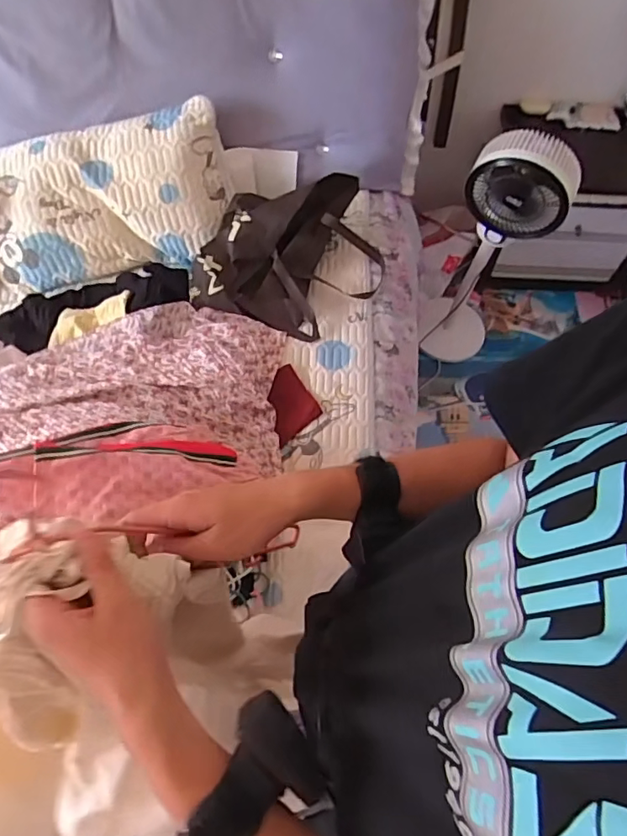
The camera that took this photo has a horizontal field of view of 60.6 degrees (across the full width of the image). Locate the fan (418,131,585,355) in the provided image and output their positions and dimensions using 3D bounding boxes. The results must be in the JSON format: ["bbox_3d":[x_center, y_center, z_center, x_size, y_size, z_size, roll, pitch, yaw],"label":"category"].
[{"bbox_3d":[0.451,-0.429,1.423,0.212,0.756,0.250,9,62,5],"label":"fan"}]

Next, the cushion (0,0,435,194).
[{"bbox_3d":[-0.609,-0.903,1.282,1.756,0.377,0.374,6,62,3],"label":"cushion"}]

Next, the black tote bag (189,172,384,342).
[{"bbox_3d":[-0.049,-0.391,1.238,0.405,0.129,0.356,12,63,6],"label":"black tote bag"}]

